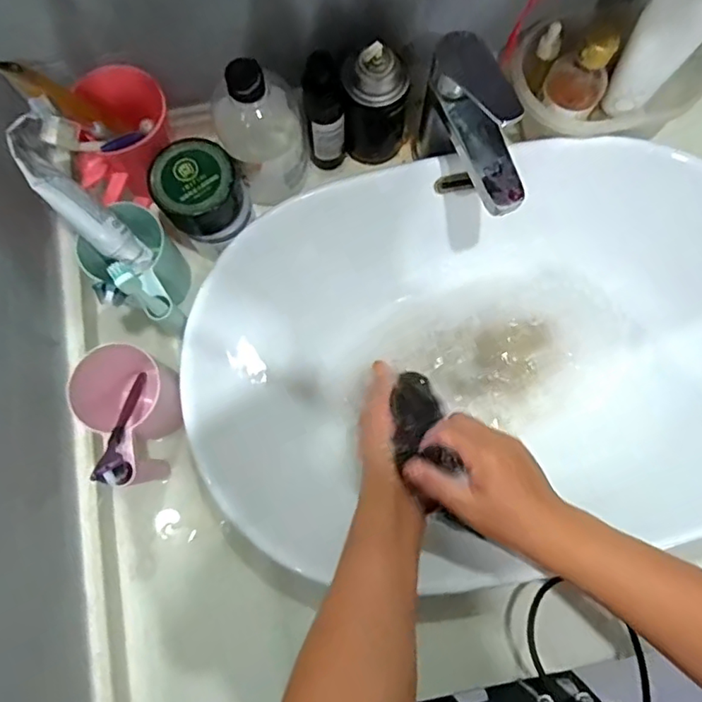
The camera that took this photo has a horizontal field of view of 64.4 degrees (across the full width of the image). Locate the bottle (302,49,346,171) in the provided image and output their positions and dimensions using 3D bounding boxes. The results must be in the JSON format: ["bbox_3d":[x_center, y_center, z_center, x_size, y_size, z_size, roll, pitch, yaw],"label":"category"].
[{"bbox_3d":[-0.024,-0.217,0.524,0.033,0.143,0.030,-6,78,-1],"label":"bottle"}]

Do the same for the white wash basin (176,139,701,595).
[{"bbox_3d":[0.134,-0.005,0.560,0.567,0.129,0.350,-11,78,-2],"label":"white wash basin"}]

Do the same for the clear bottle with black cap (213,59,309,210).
[{"bbox_3d":[-0.081,-0.200,0.521,0.076,0.159,0.078,-11,78,-2],"label":"clear bottle with black cap"}]

